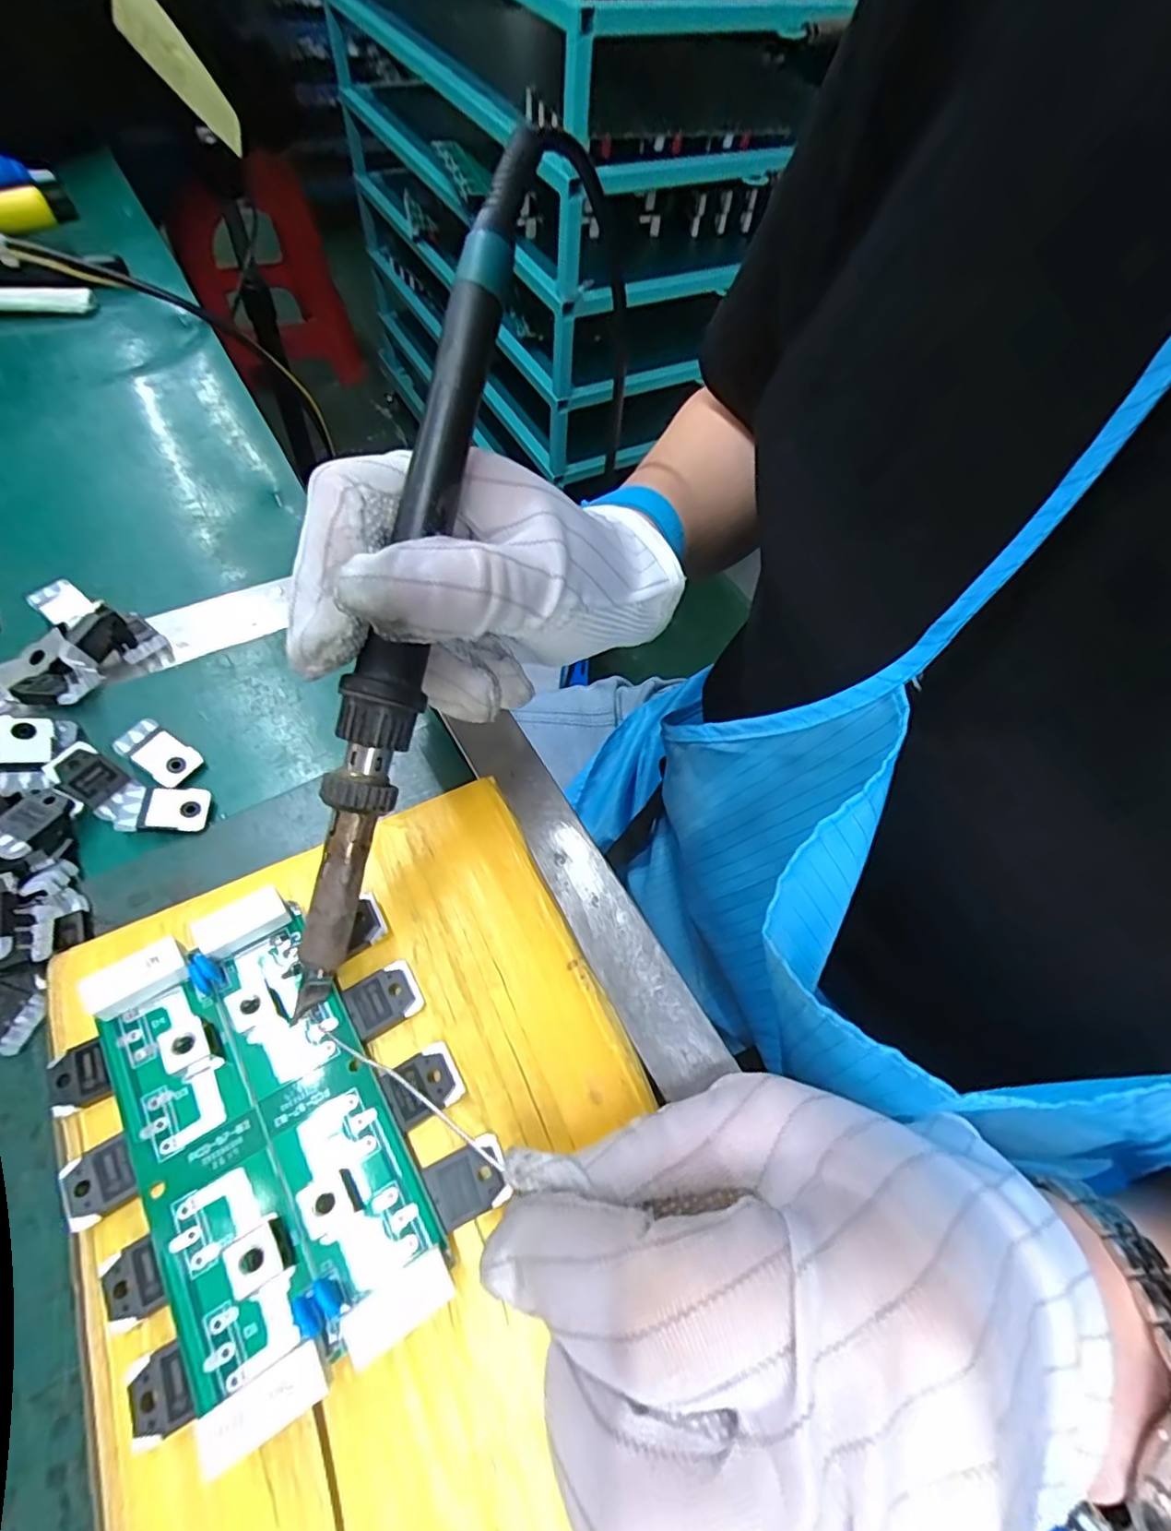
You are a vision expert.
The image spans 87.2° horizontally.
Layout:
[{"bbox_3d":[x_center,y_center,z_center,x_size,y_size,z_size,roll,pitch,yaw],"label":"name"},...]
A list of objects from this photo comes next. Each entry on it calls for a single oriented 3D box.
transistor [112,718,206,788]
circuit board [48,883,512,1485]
[{"bbox_3d":[-0.155,-0.005,0.224,0.027,0.004,0.017,37,63,-3],"label":"transistor"},{"bbox_3d":[-0.079,0.089,0.153,0.086,0.025,0.106,-27,66,-20],"label":"circuit board"}]

